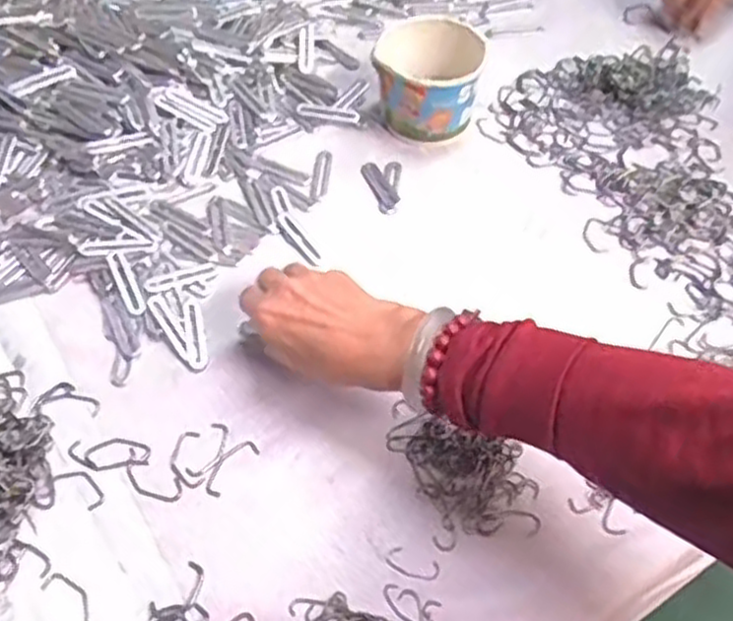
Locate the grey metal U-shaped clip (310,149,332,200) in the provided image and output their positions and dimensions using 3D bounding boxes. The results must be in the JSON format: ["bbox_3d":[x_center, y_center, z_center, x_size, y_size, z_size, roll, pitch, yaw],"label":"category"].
[{"bbox_3d":[-0.039,-0.117,0.662,0.014,0.004,0.058,4,54,2],"label":"grey metal U-shaped clip"}]

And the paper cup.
[{"bbox_3d":[0.053,-0.199,0.671,0.083,0.076,0.076,0,54,-1],"label":"paper cup"}]

